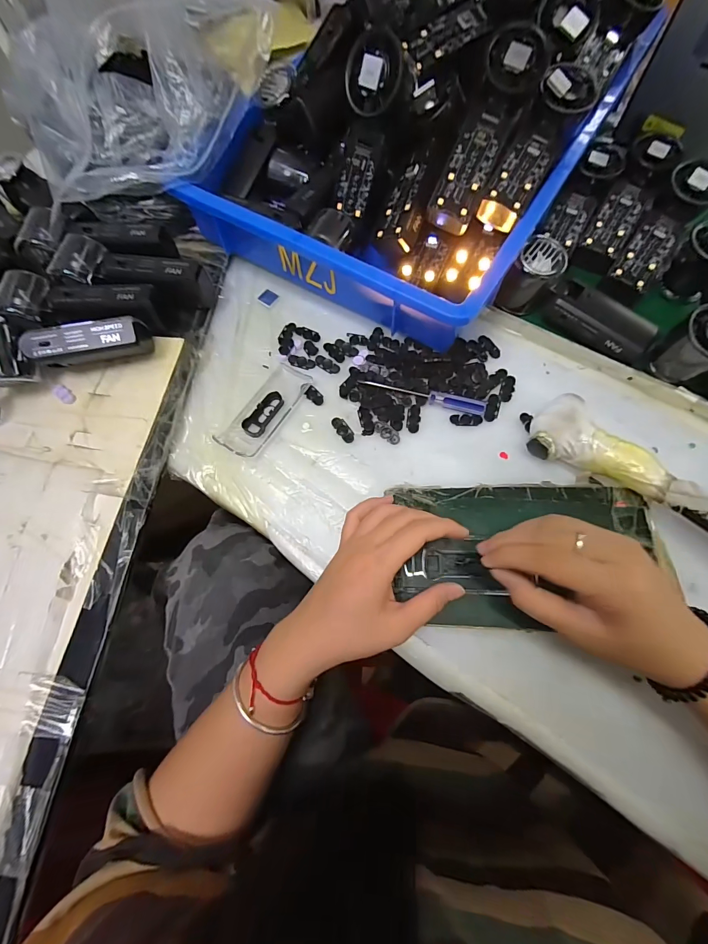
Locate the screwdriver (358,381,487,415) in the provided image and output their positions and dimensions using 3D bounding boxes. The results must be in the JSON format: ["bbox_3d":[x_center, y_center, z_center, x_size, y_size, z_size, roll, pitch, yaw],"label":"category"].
[{"bbox_3d":[0.067,-0.076,0.356,0.122,0.012,0.016,12,69,9],"label":"screwdriver"}]

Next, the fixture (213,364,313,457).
[{"bbox_3d":[-0.089,-0.064,0.364,0.046,0.009,0.108,29,72,14],"label":"fixture"}]

